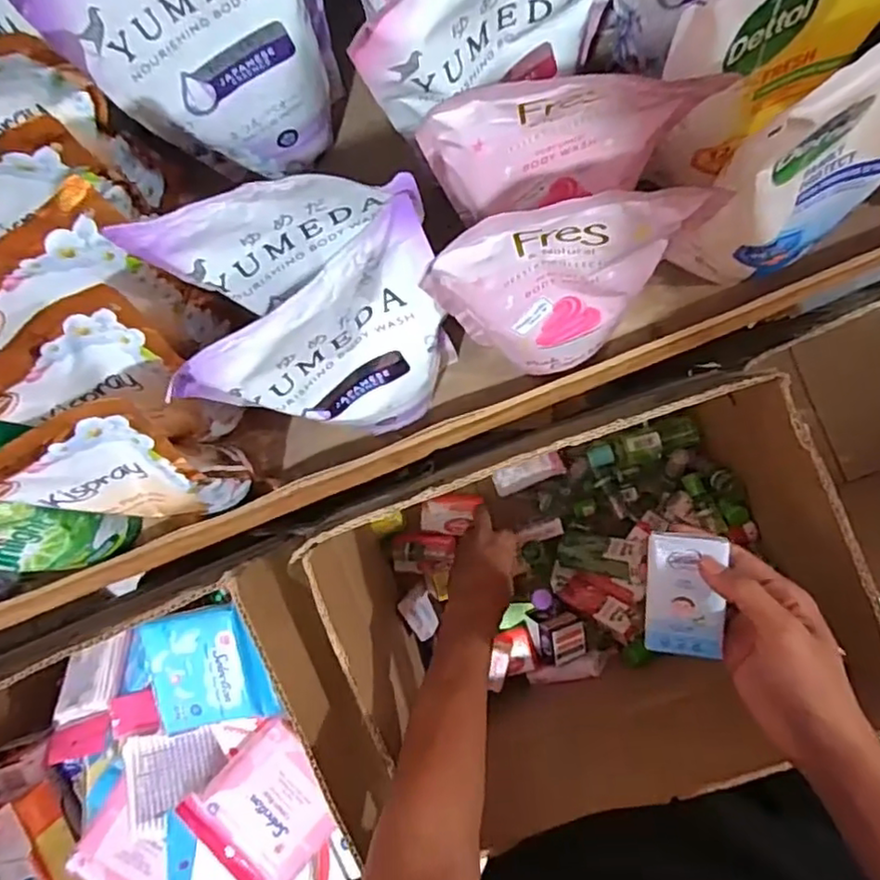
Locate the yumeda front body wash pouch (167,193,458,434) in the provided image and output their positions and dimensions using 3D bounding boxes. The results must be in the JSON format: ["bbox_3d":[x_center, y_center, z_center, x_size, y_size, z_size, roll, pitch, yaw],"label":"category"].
[{"bbox_3d":[-0.038,-0.044,0.351,0.127,0.184,0.054,-39,85,8],"label":"yumeda front body wash pouch"}]

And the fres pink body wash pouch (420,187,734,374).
[{"bbox_3d":[0.066,-0.073,0.336,0.123,0.144,0.054,-8,90,9],"label":"fres pink body wash pouch"}]

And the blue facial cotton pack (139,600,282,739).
[{"bbox_3d":[-0.181,0.180,0.502,0.088,0.023,0.093,-13,89,9],"label":"blue facial cotton pack"}]

